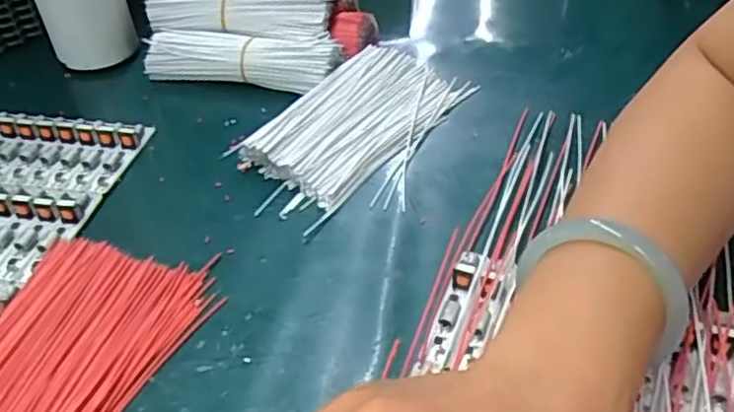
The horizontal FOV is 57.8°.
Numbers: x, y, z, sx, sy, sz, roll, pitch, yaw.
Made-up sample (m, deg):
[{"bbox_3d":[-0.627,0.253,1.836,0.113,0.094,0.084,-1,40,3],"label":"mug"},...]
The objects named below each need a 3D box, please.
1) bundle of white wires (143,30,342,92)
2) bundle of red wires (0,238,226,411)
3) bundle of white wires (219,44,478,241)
[{"bbox_3d":[-0.092,-0.110,0.487,0.143,0.028,0.034,4,42,8],"label":"bundle of white wires"},{"bbox_3d":[-0.151,0.074,0.305,0.097,0.016,0.150,14,45,19],"label":"bundle of red wires"},{"bbox_3d":[-0.004,-0.053,0.433,0.104,0.024,0.165,22,48,26],"label":"bundle of white wires"}]

